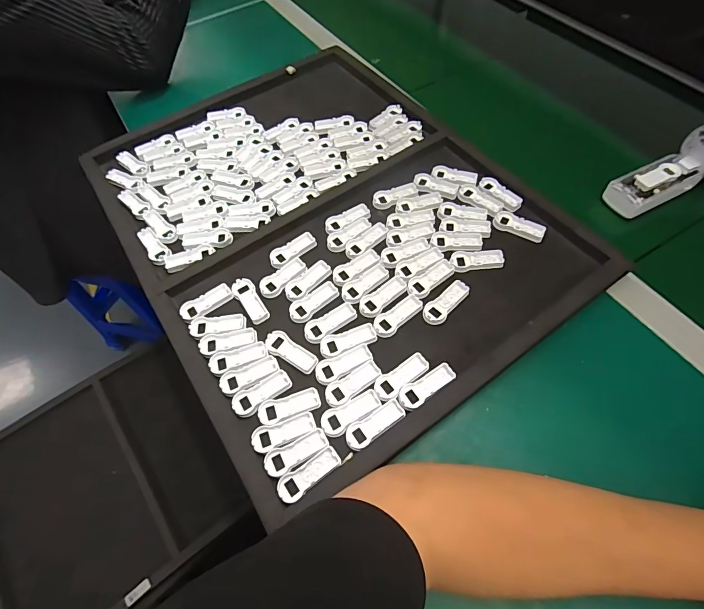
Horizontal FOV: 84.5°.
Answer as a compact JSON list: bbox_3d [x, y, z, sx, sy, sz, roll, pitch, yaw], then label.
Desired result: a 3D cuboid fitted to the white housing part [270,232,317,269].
[{"bbox_3d":[-0.067,-0.062,0.438,0.056,0.004,0.024,-31,63,-14],"label":"white housing part"}]

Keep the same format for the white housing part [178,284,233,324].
[{"bbox_3d":[-0.156,-0.002,0.417,0.057,0.006,0.023,-33,64,-15],"label":"white housing part"}]

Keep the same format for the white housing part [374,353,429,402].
[{"bbox_3d":[0.046,0.066,0.359,0.056,0.004,0.023,-34,64,-15],"label":"white housing part"}]

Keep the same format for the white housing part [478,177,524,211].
[{"bbox_3d":[0.180,-0.135,0.471,0.024,0.006,0.058,-36,64,-16],"label":"white housing part"}]

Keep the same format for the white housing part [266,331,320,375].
[{"bbox_3d":[-0.059,0.046,0.377,0.057,0.004,0.022,33,67,20],"label":"white housing part"}]

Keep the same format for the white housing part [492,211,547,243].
[{"bbox_3d":[0.193,-0.091,0.444,0.057,0.005,0.024,29,66,18],"label":"white housing part"}]

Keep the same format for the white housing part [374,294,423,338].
[{"bbox_3d":[0.047,0.011,0.391,0.057,0.004,0.022,-34,64,-15],"label":"white housing part"}]

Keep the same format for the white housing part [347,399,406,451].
[{"bbox_3d":[0.021,0.104,0.339,0.056,0.004,0.021,-29,63,-13],"label":"white housing part"}]

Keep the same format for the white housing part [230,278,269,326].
[{"bbox_3d":[-0.109,-0.005,0.414,0.023,0.004,0.058,-29,63,-13],"label":"white housing part"}]

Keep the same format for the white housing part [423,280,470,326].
[{"bbox_3d":[0.097,-0.003,0.400,0.023,0.006,0.056,40,70,22],"label":"white housing part"}]

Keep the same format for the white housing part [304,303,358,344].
[{"bbox_3d":[-0.021,0.018,0.393,0.056,0.004,0.024,-29,63,-13],"label":"white housing part"}]

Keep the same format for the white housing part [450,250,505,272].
[{"bbox_3d":[0.137,-0.049,0.424,0.056,0.006,0.024,-3,60,2],"label":"white housing part"}]

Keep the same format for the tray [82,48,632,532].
[{"bbox_3d":[-0.036,-0.119,0.466,0.418,0.024,0.540,-32,66,-14],"label":"tray"}]

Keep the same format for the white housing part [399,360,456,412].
[{"bbox_3d":[0.068,0.073,0.353,0.056,0.004,0.022,-34,64,-15],"label":"white housing part"}]

